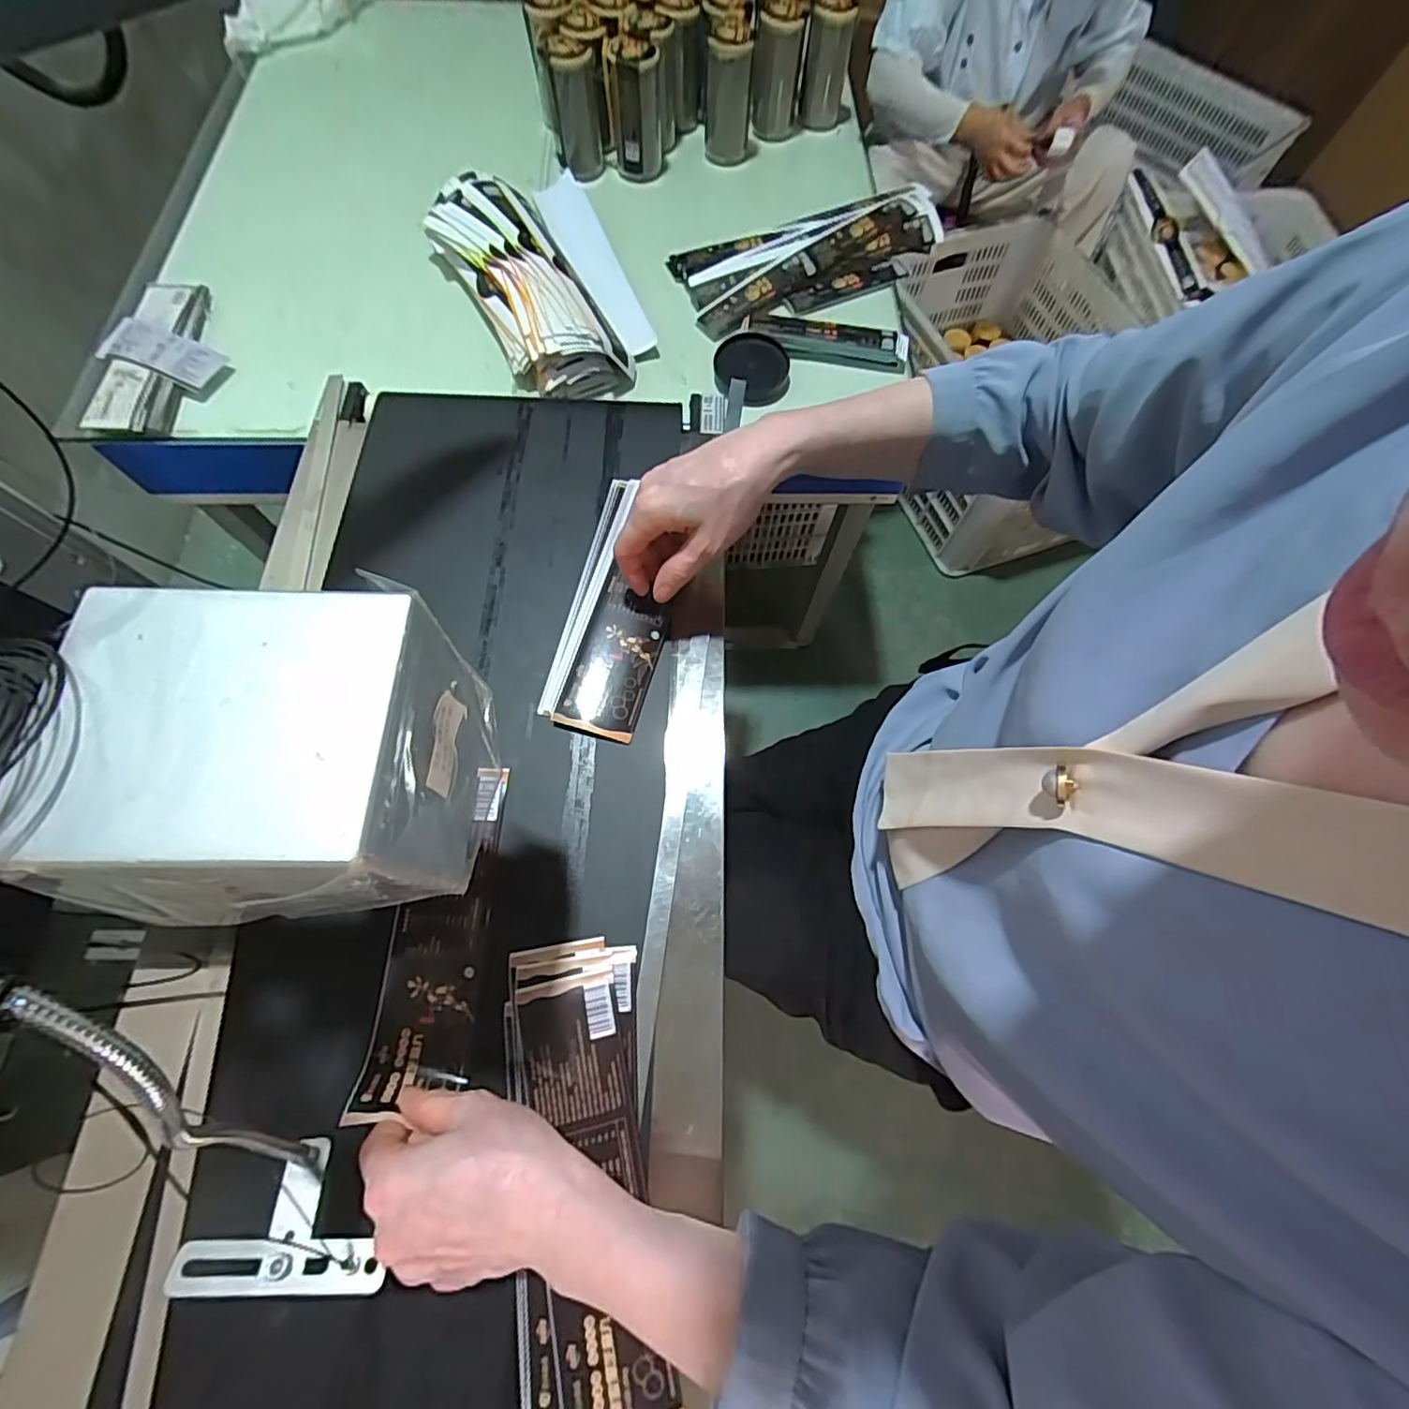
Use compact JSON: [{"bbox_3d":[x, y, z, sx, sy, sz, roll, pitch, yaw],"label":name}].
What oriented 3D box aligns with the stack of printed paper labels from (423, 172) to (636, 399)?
[{"bbox_3d":[-0.227,-0.525,0.735,0.135,0.073,0.368,-30,72,-13],"label":"stack of printed paper labels"}]

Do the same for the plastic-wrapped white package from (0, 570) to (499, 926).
[{"bbox_3d":[-0.149,0.021,0.229,0.132,0.087,0.105,3,68,0],"label":"plastic-wrapped white package"}]

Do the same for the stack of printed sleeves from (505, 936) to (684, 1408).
[{"bbox_3d":[-0.074,0.293,0.362,0.084,0.014,0.275,-8,68,-5],"label":"stack of printed sleeves"}]

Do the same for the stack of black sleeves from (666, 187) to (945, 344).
[{"bbox_3d":[0.159,-0.614,0.821,0.393,0.042,0.155,-19,70,-9],"label":"stack of black sleeves"}]

